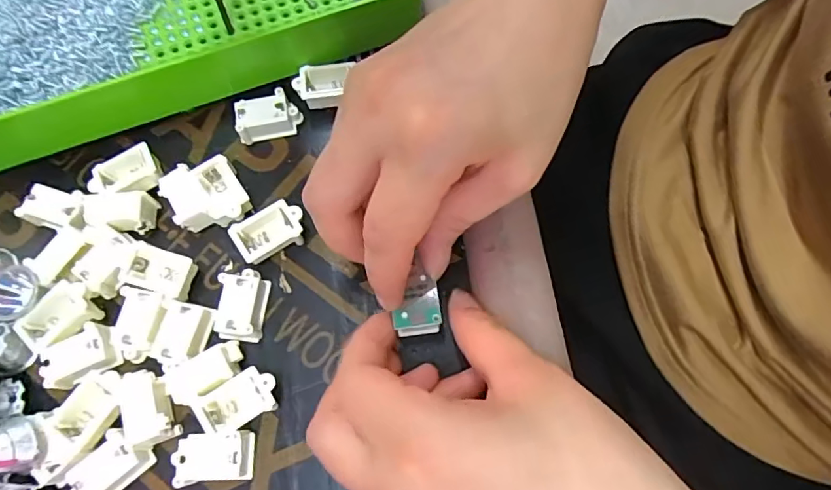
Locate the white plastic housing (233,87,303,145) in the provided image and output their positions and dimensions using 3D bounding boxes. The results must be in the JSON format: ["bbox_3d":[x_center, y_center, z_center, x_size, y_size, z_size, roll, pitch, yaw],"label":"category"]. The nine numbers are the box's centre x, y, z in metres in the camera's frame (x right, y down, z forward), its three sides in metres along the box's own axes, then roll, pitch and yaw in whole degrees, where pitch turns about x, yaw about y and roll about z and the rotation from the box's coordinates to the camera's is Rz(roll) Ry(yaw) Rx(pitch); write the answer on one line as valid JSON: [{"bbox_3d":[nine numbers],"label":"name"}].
[{"bbox_3d":[-0.070,-0.060,0.244,0.029,0.016,0.018,-23,72,-5],"label":"white plastic housing"}]

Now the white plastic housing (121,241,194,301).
[{"bbox_3d":[-0.108,0.011,0.220,0.025,0.010,0.018,17,73,8],"label":"white plastic housing"}]

